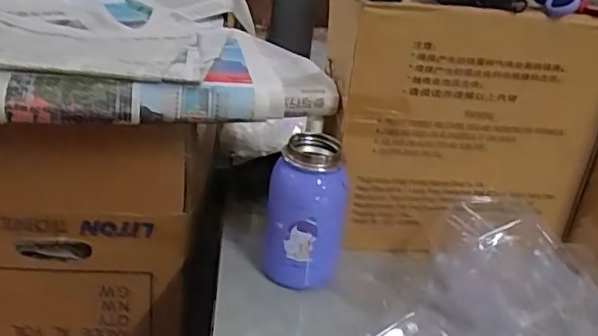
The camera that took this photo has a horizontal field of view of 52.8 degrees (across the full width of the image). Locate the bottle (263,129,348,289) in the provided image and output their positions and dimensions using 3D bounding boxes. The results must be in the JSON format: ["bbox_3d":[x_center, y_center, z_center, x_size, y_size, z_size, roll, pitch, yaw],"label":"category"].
[{"bbox_3d":[0.006,0.046,0.582,0.073,0.138,0.063,9,27,2],"label":"bottle"}]

